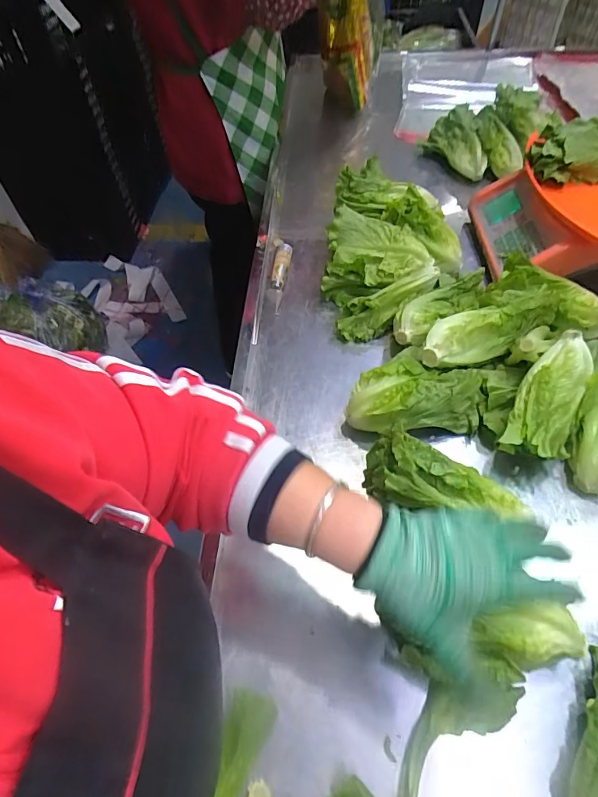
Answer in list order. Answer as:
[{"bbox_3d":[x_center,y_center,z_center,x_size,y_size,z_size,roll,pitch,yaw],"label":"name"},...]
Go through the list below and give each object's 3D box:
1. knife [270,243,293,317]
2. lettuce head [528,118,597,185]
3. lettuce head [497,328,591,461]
[{"bbox_3d":[-0.031,-0.194,0.732,0.026,0.032,0.153,5,55,5],"label":"knife"},{"bbox_3d":[0.439,-0.367,0.664,0.185,0.059,0.065,-4,54,-1],"label":"lettuce head"},{"bbox_3d":[0.289,-0.004,0.510,0.071,0.046,0.154,25,81,18],"label":"lettuce head"}]

